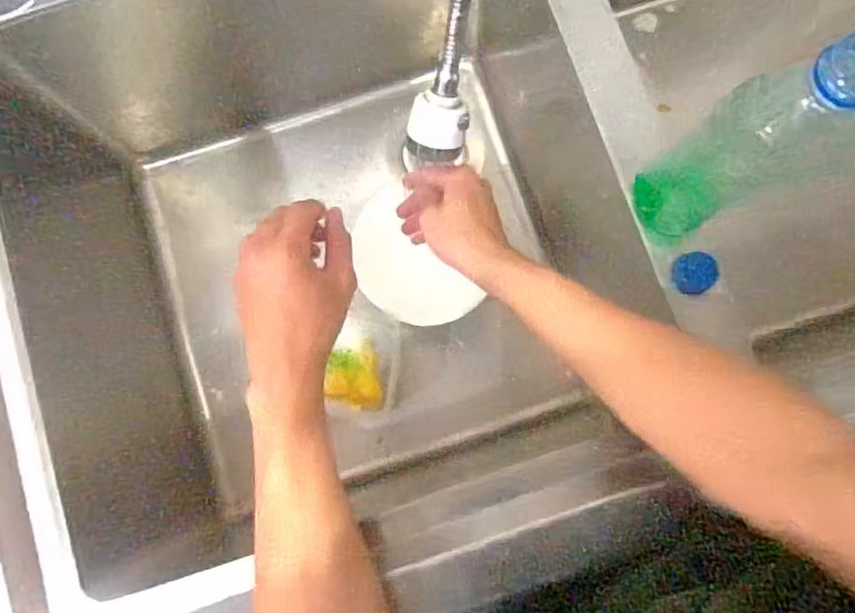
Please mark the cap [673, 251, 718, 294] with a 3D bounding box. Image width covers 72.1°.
[{"bbox_3d":[0.211,-0.027,0.462,0.030,0.012,0.031,0,81,1],"label":"cap"}]

